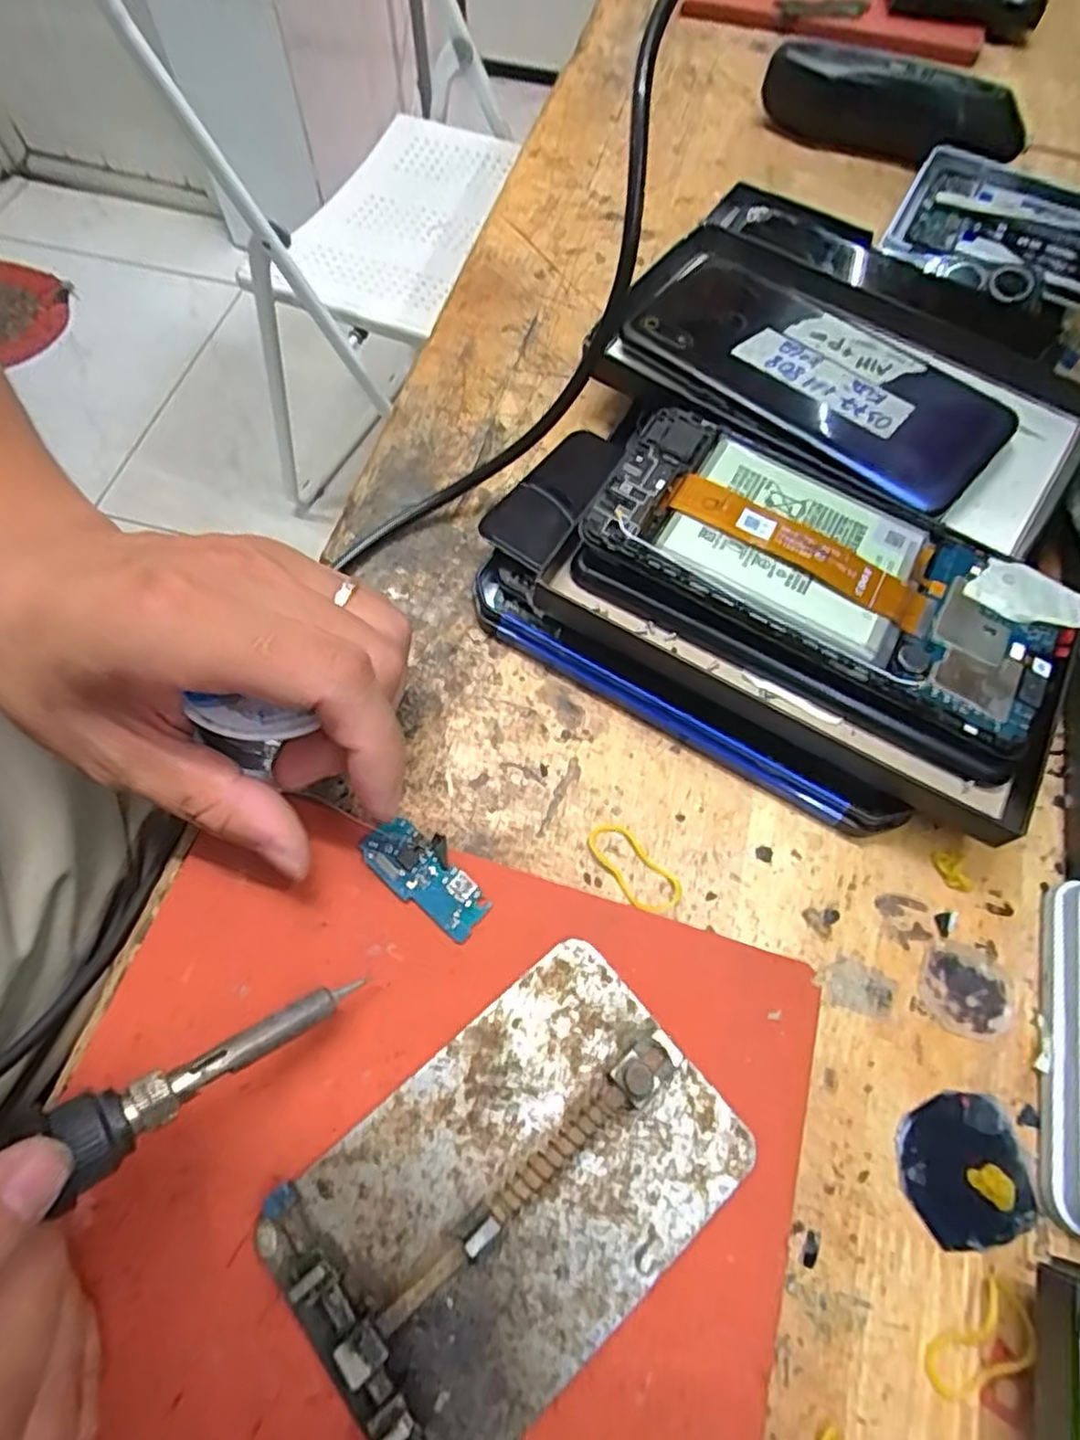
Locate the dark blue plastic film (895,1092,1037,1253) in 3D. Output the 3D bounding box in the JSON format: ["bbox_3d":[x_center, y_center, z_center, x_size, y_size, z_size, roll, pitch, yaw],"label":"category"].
[{"bbox_3d":[0.122,0.128,0.201,0.036,0.007,0.037,-4,65,-4],"label":"dark blue plastic film"}]

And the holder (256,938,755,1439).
[{"bbox_3d":[-0.007,0.125,0.187,0.115,0.018,0.080,-38,72,-17],"label":"holder"}]

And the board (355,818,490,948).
[{"bbox_3d":[-0.037,0.049,0.228,0.045,0.005,0.021,34,68,13],"label":"board"}]

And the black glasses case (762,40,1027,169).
[{"bbox_3d":[0.196,-0.342,0.396,0.141,0.044,0.026,25,67,9],"label":"black glasses case"}]

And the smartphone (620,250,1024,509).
[{"bbox_3d":[0.112,-0.144,0.287,0.151,0.008,0.073,42,77,15],"label":"smartphone"}]

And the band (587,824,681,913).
[{"bbox_3d":[0.031,0.049,0.237,0.016,0.004,0.036,-40,72,-18],"label":"band"}]

